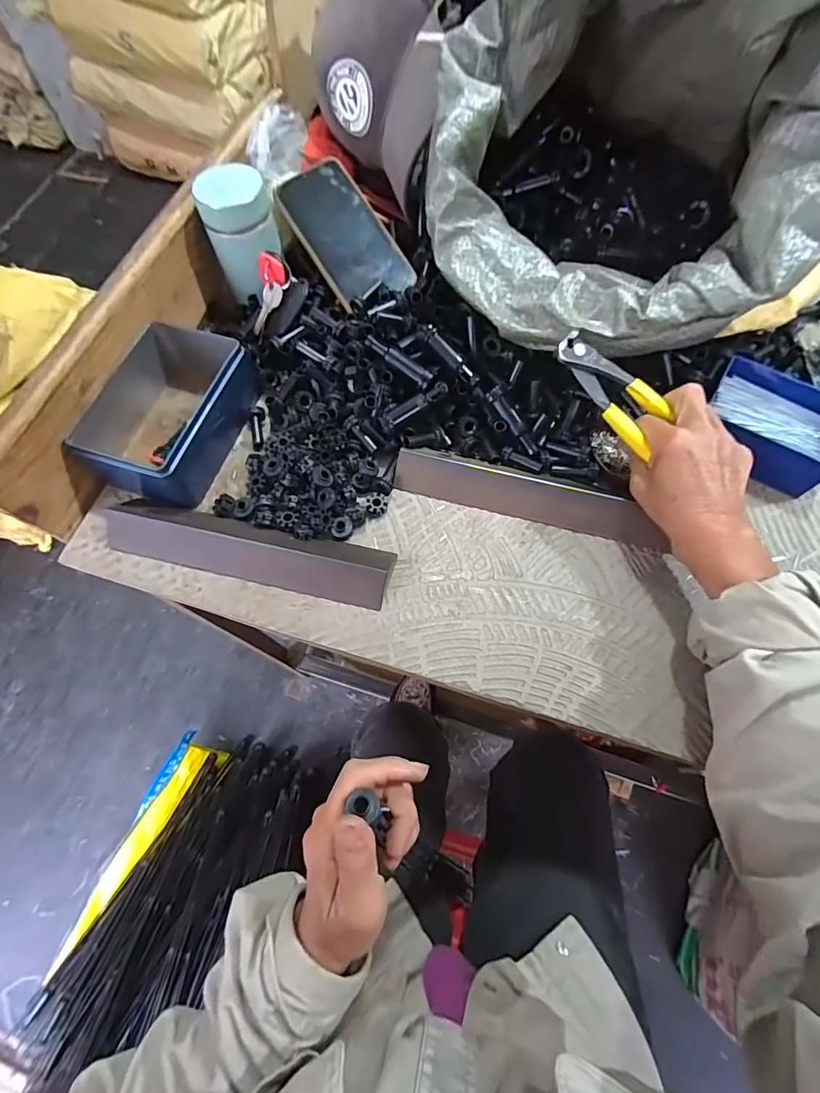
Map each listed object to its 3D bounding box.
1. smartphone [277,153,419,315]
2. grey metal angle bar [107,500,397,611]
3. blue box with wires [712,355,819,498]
[{"bbox_3d":[-0.065,-0.303,0.465,0.072,0.014,0.158,-30,81,-8],"label":"smartphone"},{"bbox_3d":[-0.131,-0.001,0.386,0.233,0.025,0.047,12,68,7],"label":"grey metal angle bar"},{"bbox_3d":[0.313,-0.106,0.419,0.112,0.050,0.080,37,72,16],"label":"blue box with wires"}]

